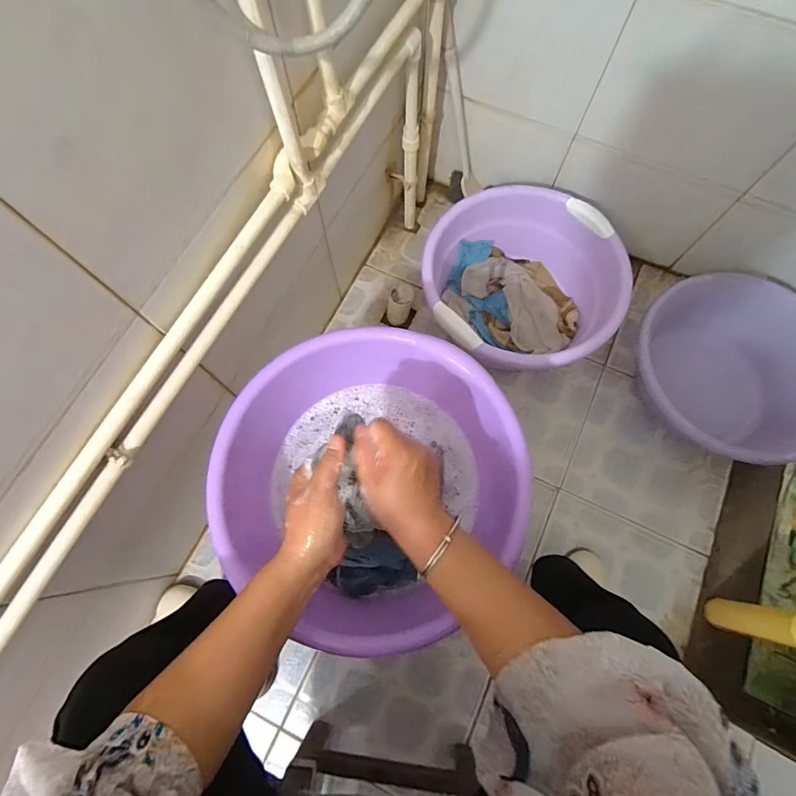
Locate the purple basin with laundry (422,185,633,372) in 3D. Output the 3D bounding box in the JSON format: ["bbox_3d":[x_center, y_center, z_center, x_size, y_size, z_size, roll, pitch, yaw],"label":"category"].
[{"bbox_3d":[0.243,-0.221,0.892,0.370,0.173,0.377,0,74,0],"label":"purple basin with laundry"}]

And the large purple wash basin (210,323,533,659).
[{"bbox_3d":[-0.032,0.099,0.549,0.355,0.123,0.355,0,74,0],"label":"large purple wash basin"}]

